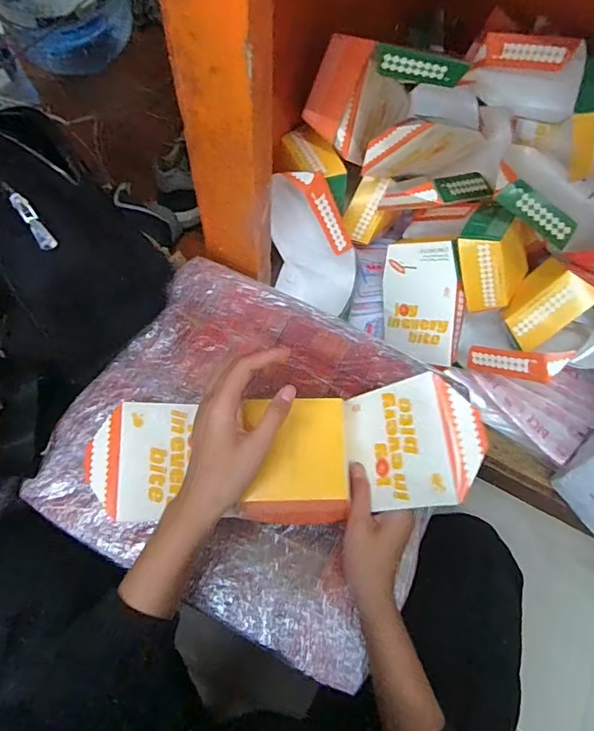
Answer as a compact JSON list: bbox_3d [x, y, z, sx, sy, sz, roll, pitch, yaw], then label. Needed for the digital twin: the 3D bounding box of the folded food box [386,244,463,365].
[{"bbox_3d":[0.165,-0.084,0.655,0.035,0.105,0.148,-9,102,-46],"label":"folded food box"}]

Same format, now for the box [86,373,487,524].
[{"bbox_3d":[-0.016,0.079,0.444,0.330,0.070,0.108,-4,67,8],"label":"box"}]

